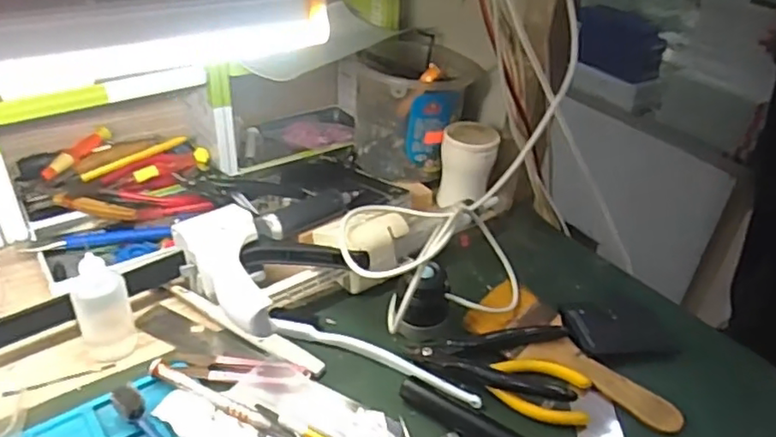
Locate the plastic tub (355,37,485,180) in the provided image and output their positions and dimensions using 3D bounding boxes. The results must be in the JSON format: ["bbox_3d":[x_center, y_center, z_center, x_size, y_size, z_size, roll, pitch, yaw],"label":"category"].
[{"bbox_3d":[0.026,-0.115,0.646,0.118,0.117,0.121,11,34,10],"label":"plastic tub"}]

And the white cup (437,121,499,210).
[{"bbox_3d":[0.079,-0.051,0.612,0.054,0.079,0.047,9,33,8],"label":"white cup"}]

